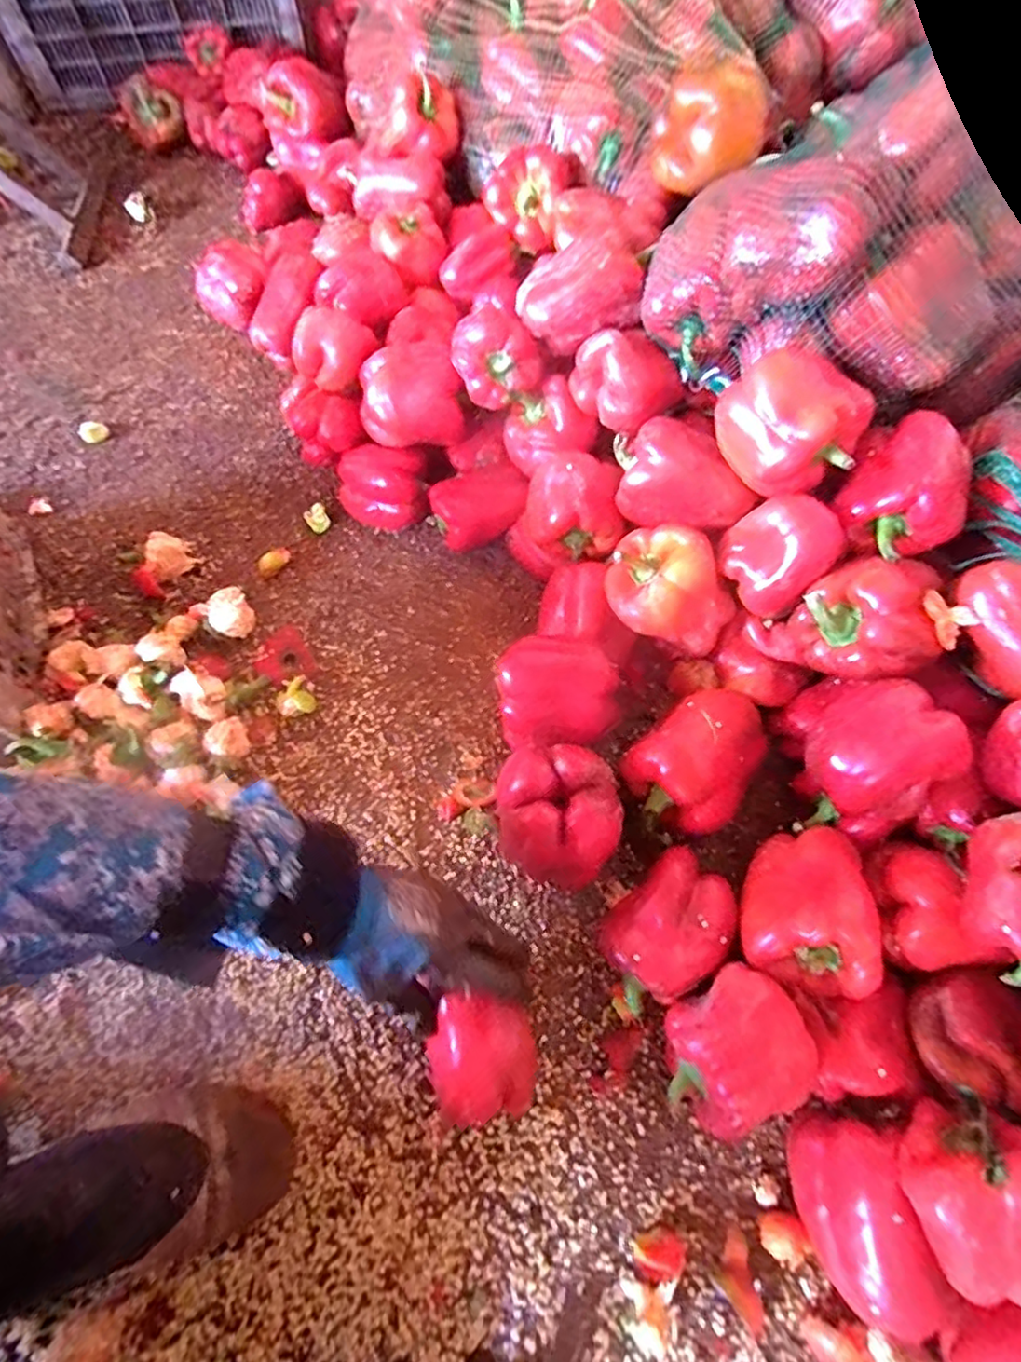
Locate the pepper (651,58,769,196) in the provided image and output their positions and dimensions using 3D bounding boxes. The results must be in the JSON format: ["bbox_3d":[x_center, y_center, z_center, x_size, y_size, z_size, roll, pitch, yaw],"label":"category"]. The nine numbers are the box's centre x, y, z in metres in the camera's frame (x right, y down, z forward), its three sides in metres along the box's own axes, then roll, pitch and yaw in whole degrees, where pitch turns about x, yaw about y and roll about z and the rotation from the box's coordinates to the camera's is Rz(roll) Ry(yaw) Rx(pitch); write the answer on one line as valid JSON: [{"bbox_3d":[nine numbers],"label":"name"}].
[{"bbox_3d":[0.202,-0.557,0.623,0.111,0.070,0.107,9,64,5],"label":"pepper"}]

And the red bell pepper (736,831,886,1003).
[{"bbox_3d":[0.220,0.169,0.467,0.084,0.073,0.117,2,64,1],"label":"red bell pepper"}]

